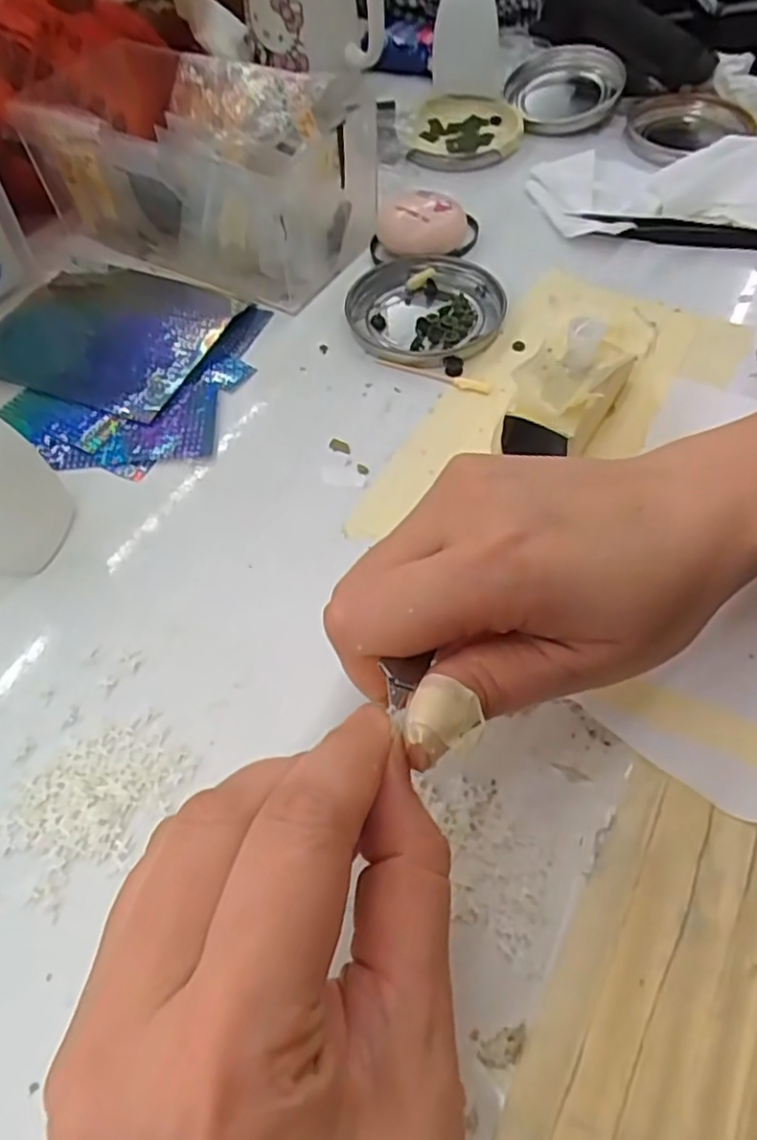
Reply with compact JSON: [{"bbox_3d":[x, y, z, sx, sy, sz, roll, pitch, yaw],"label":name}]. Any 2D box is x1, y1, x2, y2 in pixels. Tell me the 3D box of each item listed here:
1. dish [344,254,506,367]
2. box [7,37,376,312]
[{"bbox_3d":[0.023,-0.133,0.353,0.076,0.009,0.078,-1,57,2],"label":"dish"},{"bbox_3d":[-0.085,-0.212,0.374,0.158,0.070,0.095,19,60,15],"label":"box"}]

